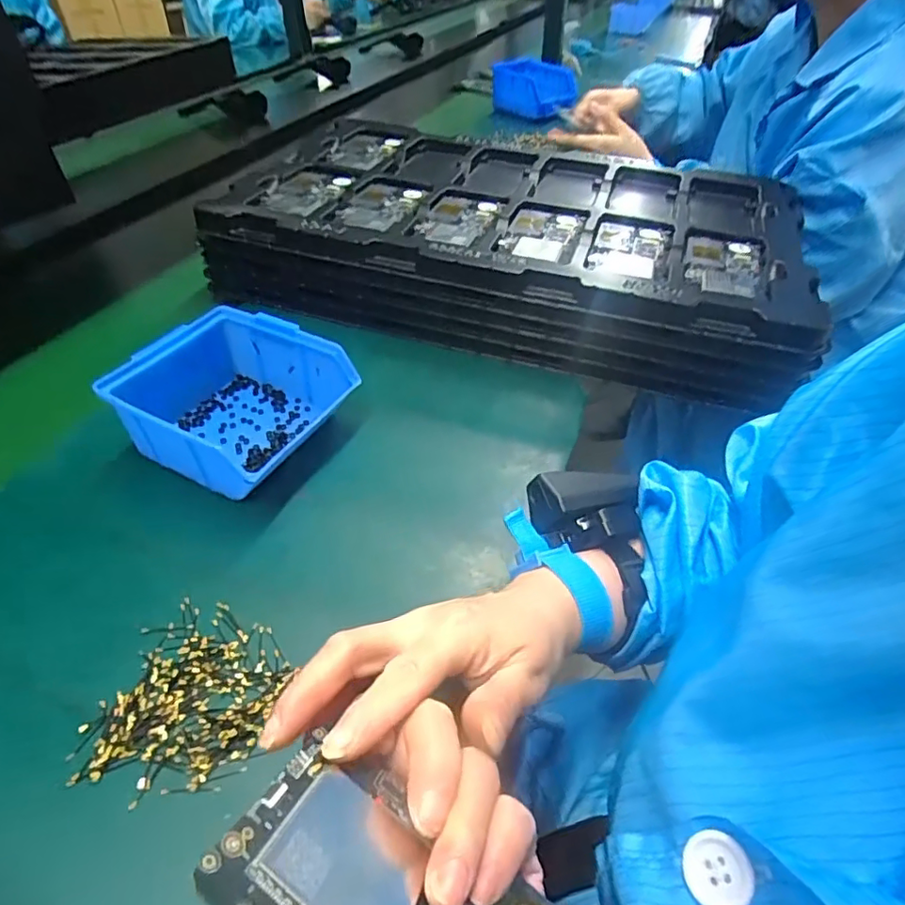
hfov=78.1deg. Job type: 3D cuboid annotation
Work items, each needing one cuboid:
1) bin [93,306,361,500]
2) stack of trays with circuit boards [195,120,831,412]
[{"bbox_3d":[-0.156,-0.036,0.413,0.128,0.072,0.125,22,47,20],"label":"bin"},{"bbox_3d":[0.066,-0.231,0.604,0.537,0.095,0.324,13,45,12],"label":"stack of trays with circuit boards"}]

